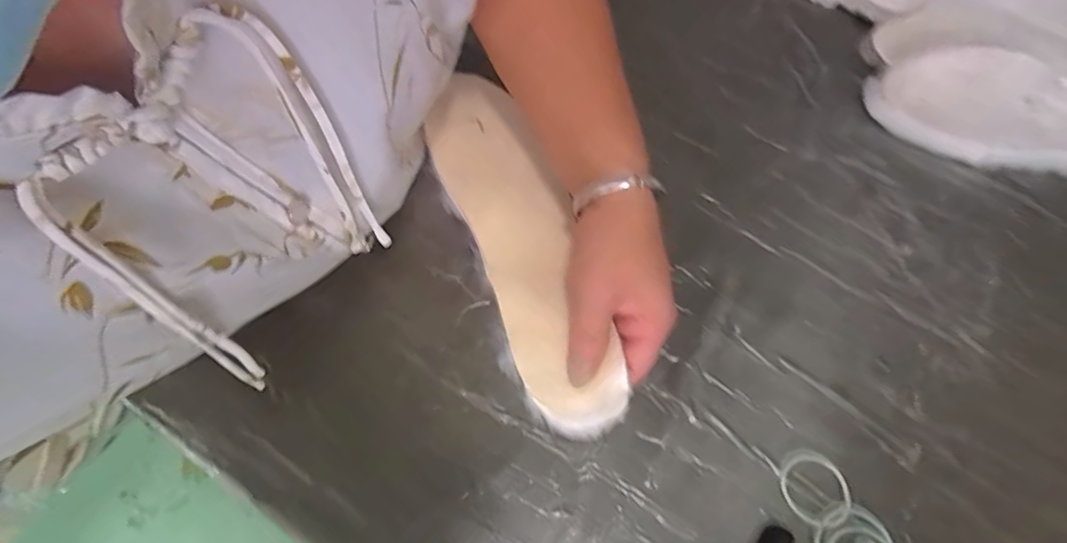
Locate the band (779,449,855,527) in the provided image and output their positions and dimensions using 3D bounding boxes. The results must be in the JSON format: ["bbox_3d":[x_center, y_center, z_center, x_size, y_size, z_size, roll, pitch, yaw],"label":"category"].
[{"bbox_3d":[0.174,0.133,0.330,0.041,0.004,0.046,-27,67,-15],"label":"band"}]

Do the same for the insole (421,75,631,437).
[{"bbox_3d":[-0.007,-0.031,0.377,0.082,0.021,0.286,-19,66,-18],"label":"insole"}]

